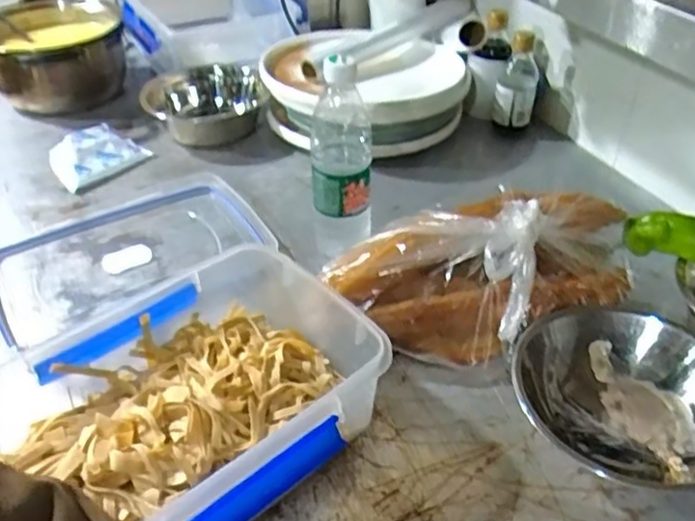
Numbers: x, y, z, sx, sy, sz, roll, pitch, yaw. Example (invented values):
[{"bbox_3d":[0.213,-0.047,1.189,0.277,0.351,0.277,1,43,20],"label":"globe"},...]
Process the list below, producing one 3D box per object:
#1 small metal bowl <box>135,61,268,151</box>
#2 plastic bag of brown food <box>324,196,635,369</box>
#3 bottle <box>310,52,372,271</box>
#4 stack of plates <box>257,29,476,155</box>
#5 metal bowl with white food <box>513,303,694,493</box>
[{"bbox_3d":[-0.213,-0.226,0.959,0.170,0.080,0.170,1,40,0],"label":"small metal bowl"},{"bbox_3d":[0.136,0.005,0.633,0.295,0.137,0.159,-17,43,-21],"label":"plastic bag of brown food"},{"bbox_3d":[-0.006,-0.101,0.688,0.063,0.240,0.055,-3,40,-5],"label":"bottle"},{"bbox_3d":[0.022,-0.256,0.952,0.306,0.110,0.273,7,40,7],"label":"stack of plates"},{"bbox_3d":[0.240,0.108,0.551,0.184,0.071,0.149,19,43,21],"label":"metal bowl with white food"}]

